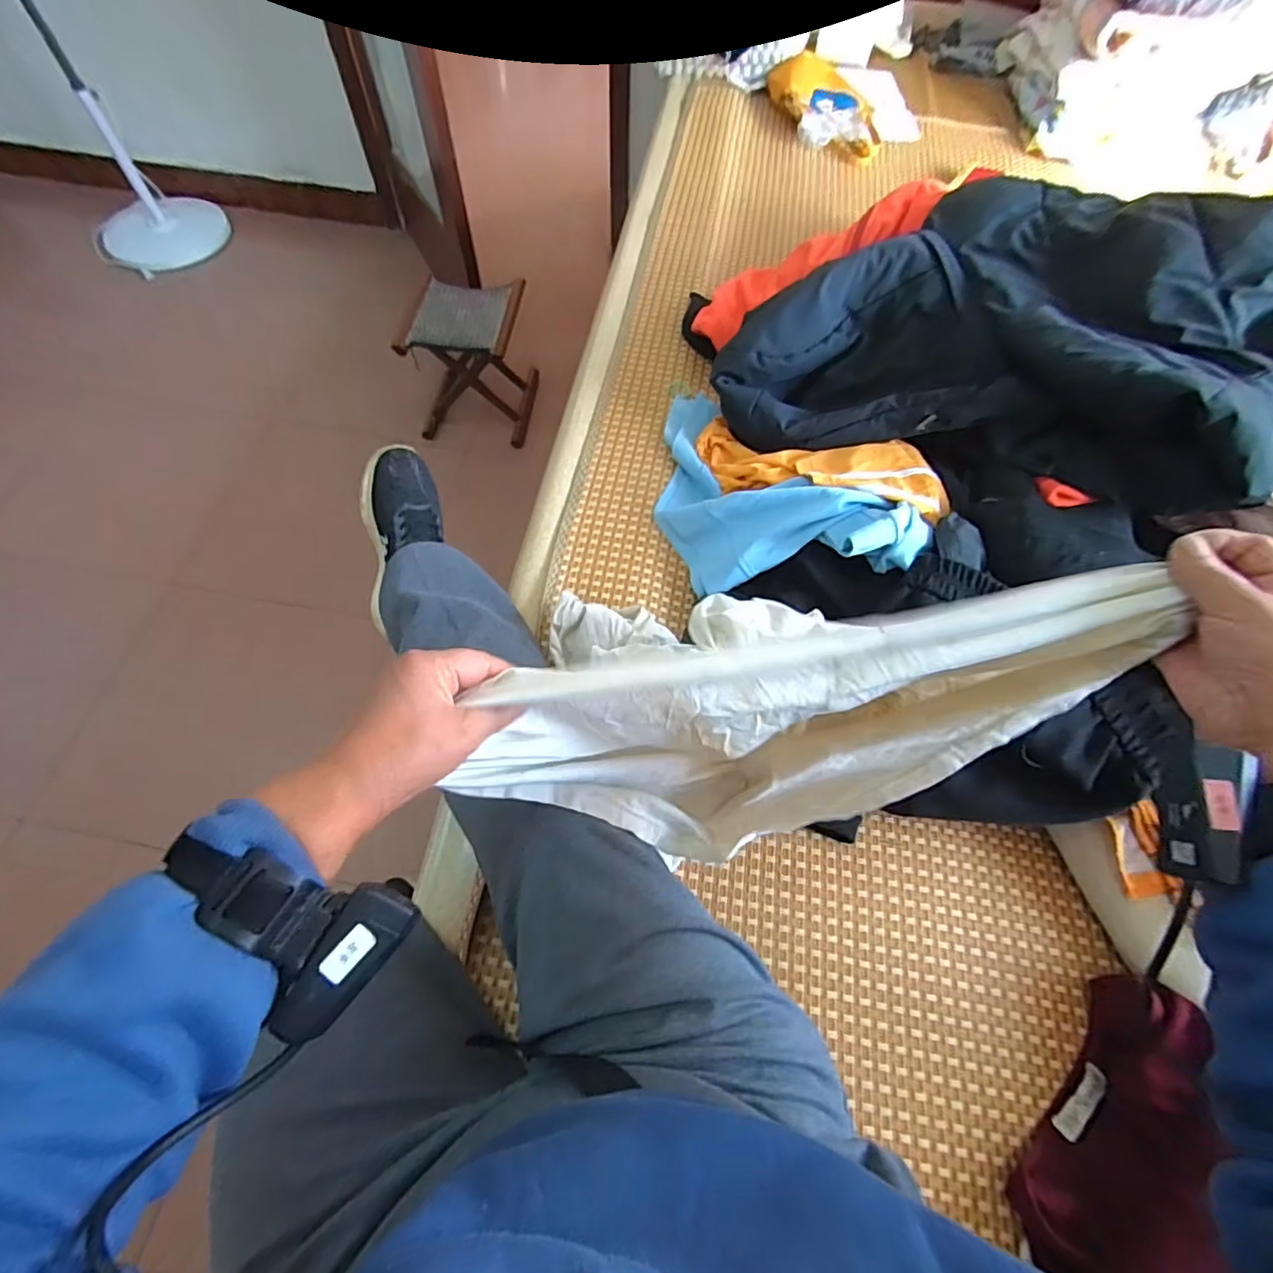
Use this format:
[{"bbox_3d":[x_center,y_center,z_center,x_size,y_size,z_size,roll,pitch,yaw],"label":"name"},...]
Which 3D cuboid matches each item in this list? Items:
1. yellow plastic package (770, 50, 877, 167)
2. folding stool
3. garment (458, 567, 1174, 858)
[{"bbox_3d":[0.402,-1.142,1.285,0.161,0.067,0.330,-24,66,-13],"label":"yellow plastic package"},{"bbox_3d":[-0.466,-0.787,1.693,0.297,0.290,0.293,6,62,1],"label":"folding stool"},{"bbox_3d":[0.118,0.082,0.453,0.425,0.242,0.096,-7,63,-5],"label":"garment"}]

